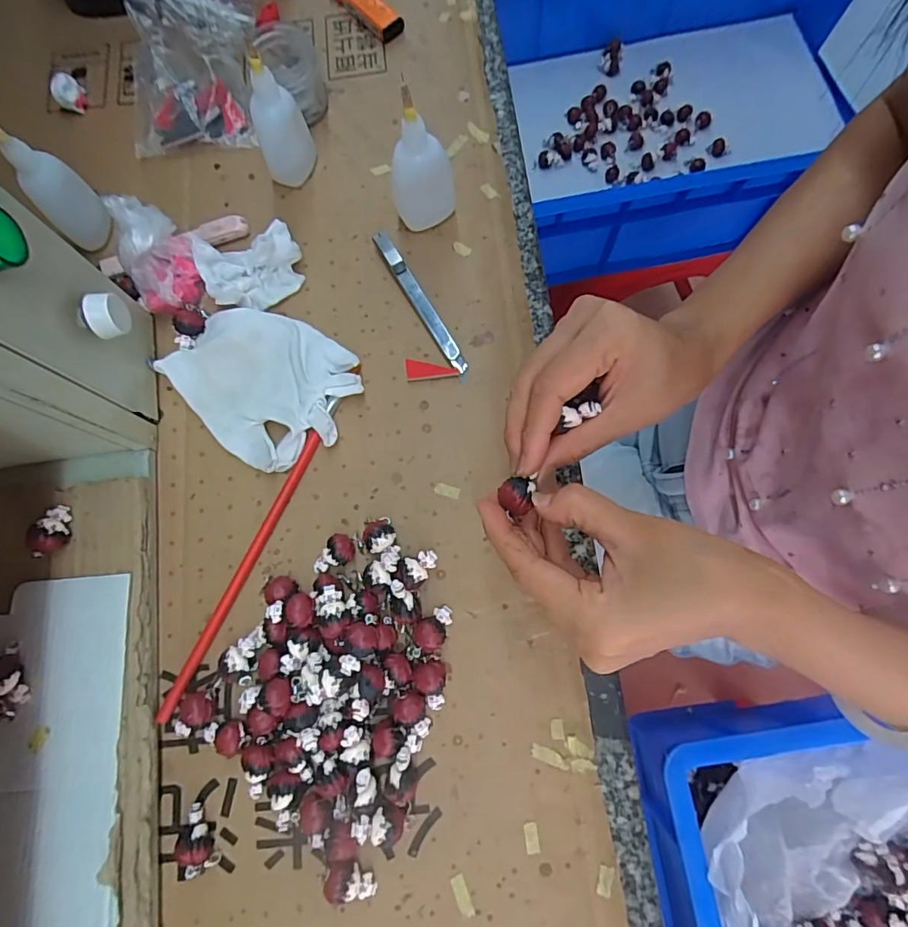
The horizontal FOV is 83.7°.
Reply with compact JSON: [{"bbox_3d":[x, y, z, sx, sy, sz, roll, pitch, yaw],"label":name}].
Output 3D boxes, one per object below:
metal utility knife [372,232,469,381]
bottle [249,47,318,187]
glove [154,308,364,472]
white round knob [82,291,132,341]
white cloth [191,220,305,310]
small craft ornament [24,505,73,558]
[{"bbox_3d":[-0.024,-0.117,0.370,0.011,0.010,0.126,-30,79,-8],"label":"metal utility knife"},{"bbox_3d":[-0.127,-0.246,0.366,0.036,0.079,0.037,-14,76,-1],"label":"bottle"},{"bbox_3d":[-0.135,-0.060,0.355,0.129,0.015,0.101,35,80,9],"label":"glove"},{"bbox_3d":[-0.209,-0.088,0.304,0.019,0.019,0.024,-15,76,-2],"label":"white round knob"},{"bbox_3d":[-0.147,-0.141,0.363,0.070,0.033,0.046,-10,76,-1],"label":"white cloth"},{"bbox_3d":[-0.254,0.042,0.319,0.019,0.018,0.029,-15,76,-2],"label":"small craft ornament"}]

